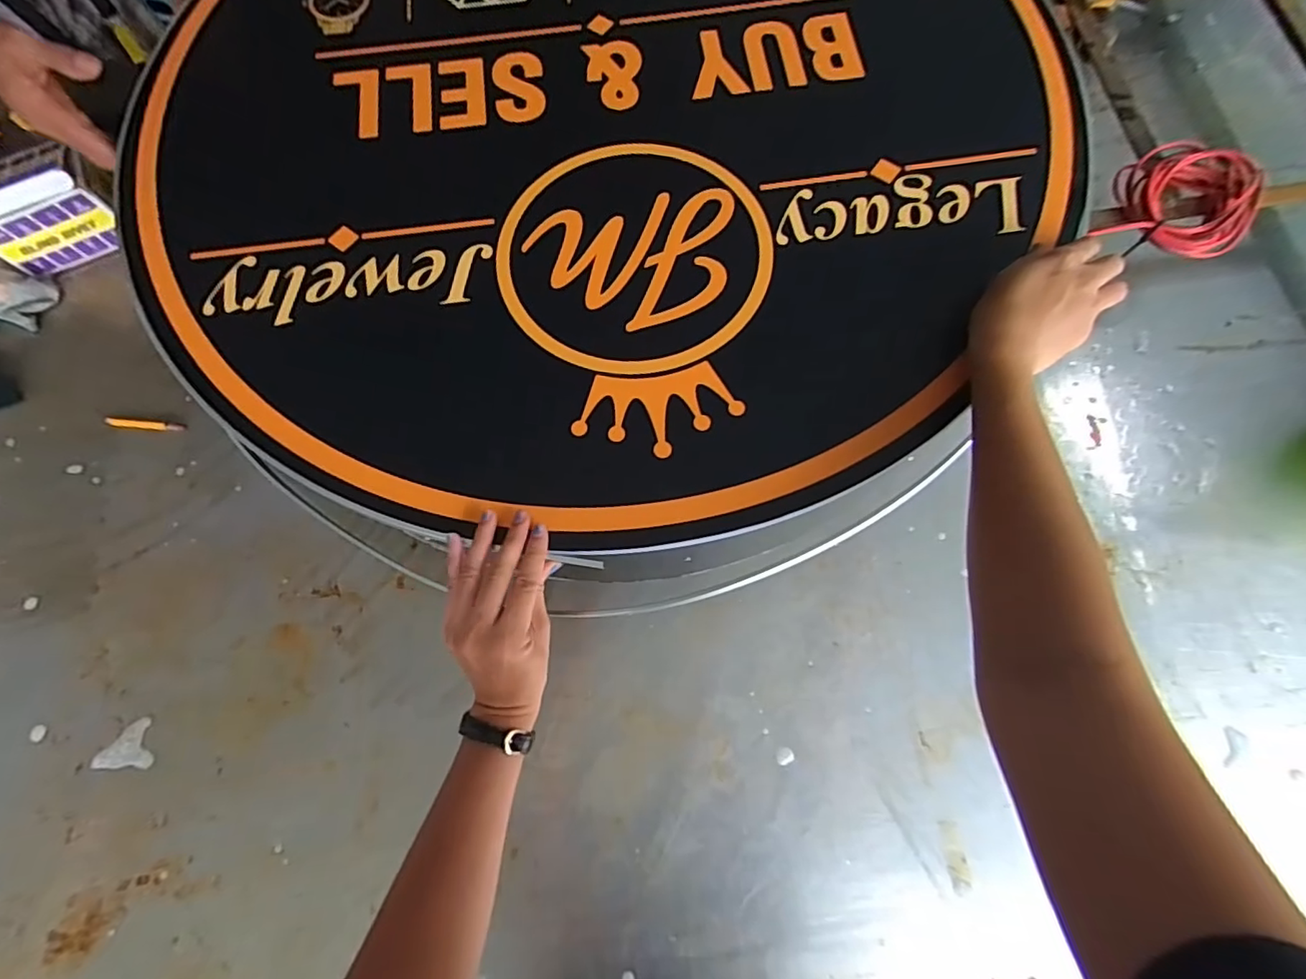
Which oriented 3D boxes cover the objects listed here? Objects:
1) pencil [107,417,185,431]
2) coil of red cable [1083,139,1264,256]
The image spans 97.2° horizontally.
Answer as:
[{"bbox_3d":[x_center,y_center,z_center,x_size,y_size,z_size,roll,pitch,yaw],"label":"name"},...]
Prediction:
[{"bbox_3d":[-0.544,-0.069,0.616,0.088,0.004,0.011,5,73,4],"label":"pencil"},{"bbox_3d":[0.544,-0.294,0.584,0.130,0.045,0.099,23,75,9],"label":"coil of red cable"}]

